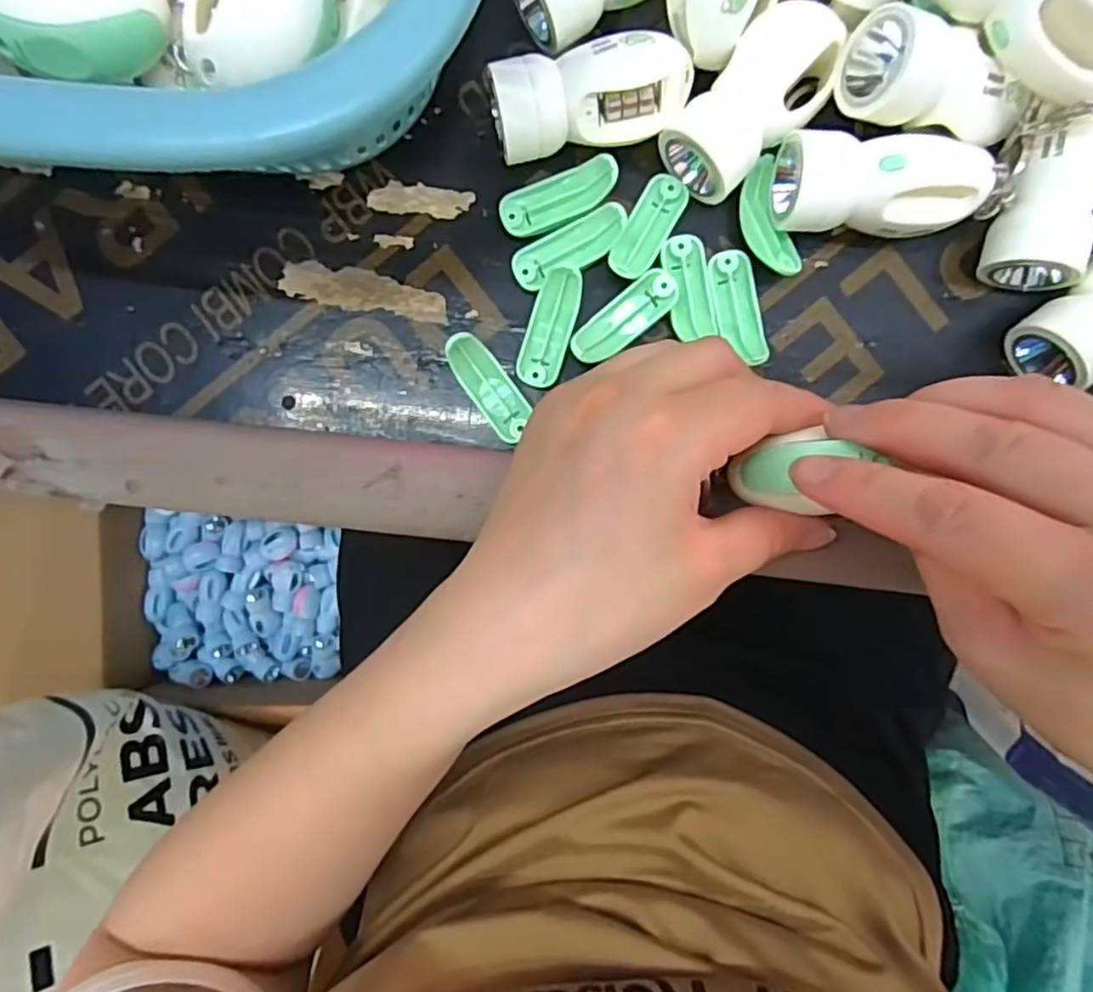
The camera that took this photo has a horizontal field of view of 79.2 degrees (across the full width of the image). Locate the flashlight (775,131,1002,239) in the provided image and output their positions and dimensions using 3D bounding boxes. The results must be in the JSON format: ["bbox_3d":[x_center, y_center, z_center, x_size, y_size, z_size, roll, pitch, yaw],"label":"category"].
[{"bbox_3d":[0.106,-0.101,0.215,0.068,0.022,0.026,0,92,-1],"label":"flashlight"}]

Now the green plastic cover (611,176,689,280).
[{"bbox_3d":[0.036,-0.094,0.230,0.015,0.004,0.038,28,91,-1],"label":"green plastic cover"}]

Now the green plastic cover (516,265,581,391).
[{"bbox_3d":[0.001,-0.058,0.228,0.015,0.010,0.040,17,91,-1],"label":"green plastic cover"}]

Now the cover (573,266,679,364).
[{"bbox_3d":[0.027,-0.062,0.229,0.041,0.006,0.015,-39,92,0],"label":"cover"}]

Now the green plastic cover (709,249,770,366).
[{"bbox_3d":[0.067,-0.065,0.230,0.015,0.006,0.040,-13,92,0],"label":"green plastic cover"}]

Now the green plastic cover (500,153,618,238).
[{"bbox_3d":[0.005,-0.103,0.226,0.041,0.004,0.015,-21,92,12],"label":"green plastic cover"}]

